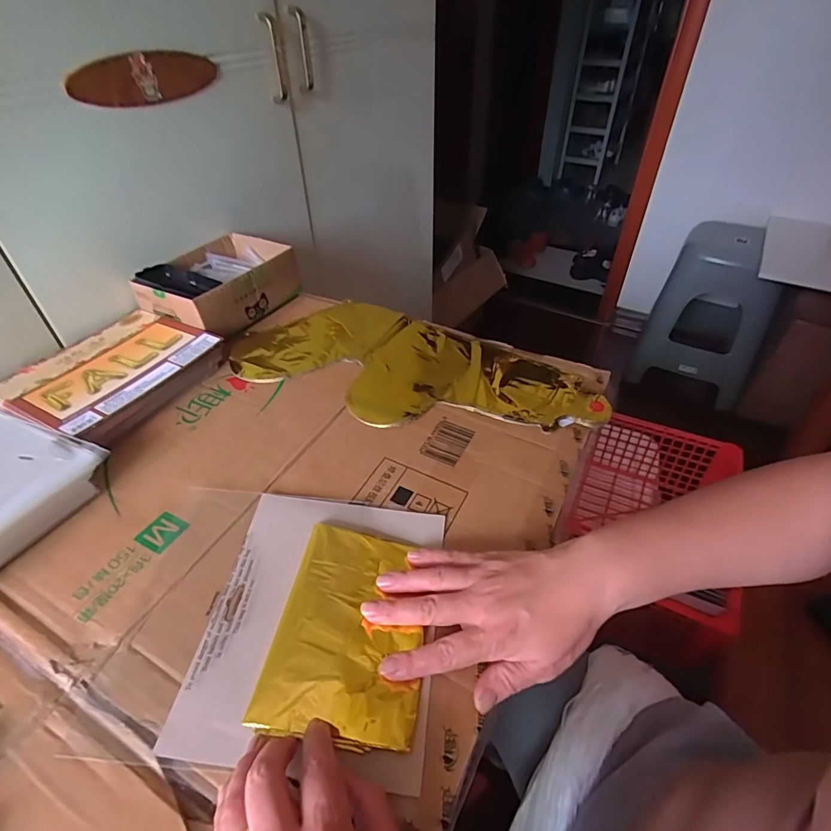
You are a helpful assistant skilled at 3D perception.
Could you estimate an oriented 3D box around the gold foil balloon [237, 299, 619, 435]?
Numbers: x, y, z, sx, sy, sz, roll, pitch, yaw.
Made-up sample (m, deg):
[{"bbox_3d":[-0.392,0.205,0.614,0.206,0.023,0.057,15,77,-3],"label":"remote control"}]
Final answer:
[{"bbox_3d":[-0.009,-0.061,0.556,0.439,0.012,0.200,20,47,21],"label":"gold foil balloon"}]

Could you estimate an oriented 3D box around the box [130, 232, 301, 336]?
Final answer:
[{"bbox_3d":[-0.271,-0.182,0.646,0.135,0.065,0.181,19,47,20],"label":"box"}]

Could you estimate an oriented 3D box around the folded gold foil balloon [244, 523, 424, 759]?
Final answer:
[{"bbox_3d":[-0.045,0.150,0.337,0.102,0.016,0.141,6,44,8],"label":"folded gold foil balloon"}]

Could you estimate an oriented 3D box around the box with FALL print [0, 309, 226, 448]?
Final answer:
[{"bbox_3d":[-0.347,-0.050,0.536,0.183,0.030,0.189,19,46,20],"label":"box with FALL print"}]

